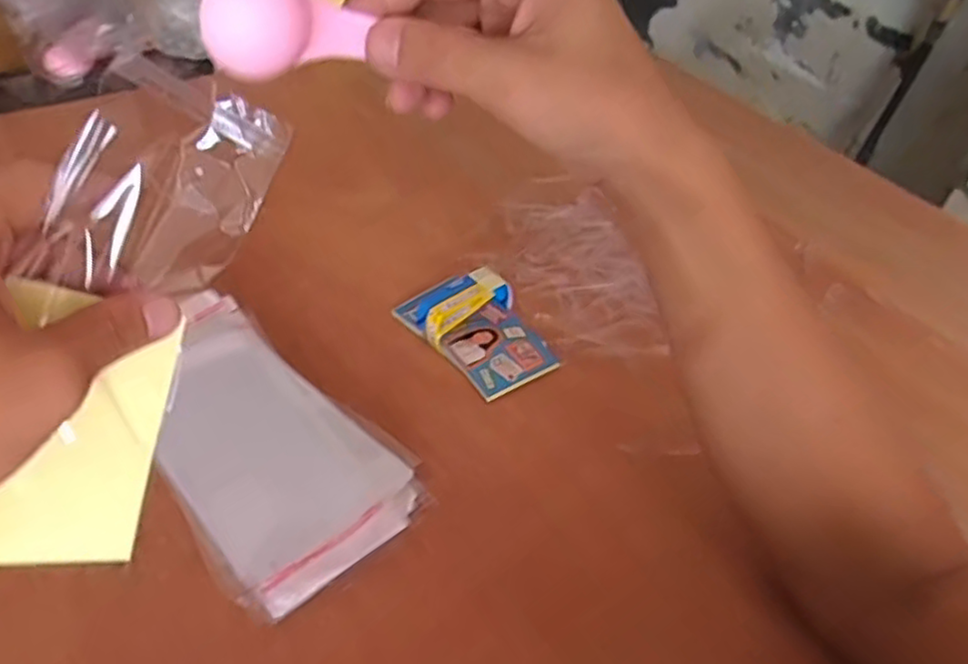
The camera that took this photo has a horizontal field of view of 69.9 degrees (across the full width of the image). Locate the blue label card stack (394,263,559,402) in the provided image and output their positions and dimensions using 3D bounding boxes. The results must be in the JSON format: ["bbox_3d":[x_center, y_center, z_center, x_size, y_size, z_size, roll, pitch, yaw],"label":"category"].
[{"bbox_3d":[-0.003,-0.006,0.456,0.072,0.037,0.098,-24,52,-29],"label":"blue label card stack"}]

